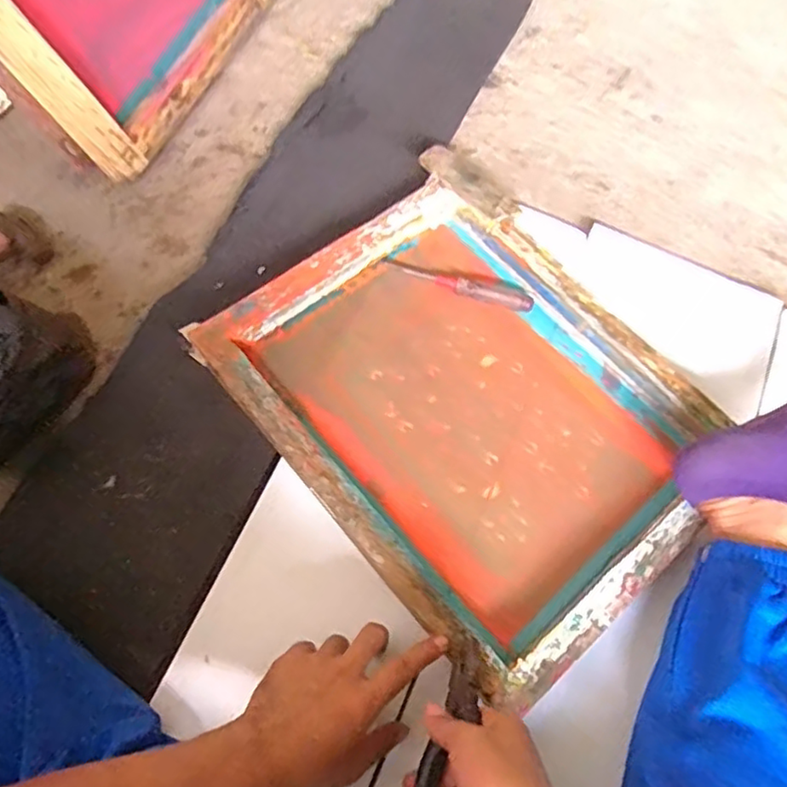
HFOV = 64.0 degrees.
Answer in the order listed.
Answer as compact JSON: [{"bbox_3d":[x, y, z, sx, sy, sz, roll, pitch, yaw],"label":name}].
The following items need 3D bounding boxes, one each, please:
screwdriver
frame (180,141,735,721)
[{"bbox_3d":[0.074,-0.124,0.705,0.168,0.015,0.025,14,69,4],"label":"screwdriver"},{"bbox_3d":[0.081,0.009,0.635,0.357,0.057,0.452,-38,74,-15],"label":"frame"}]

